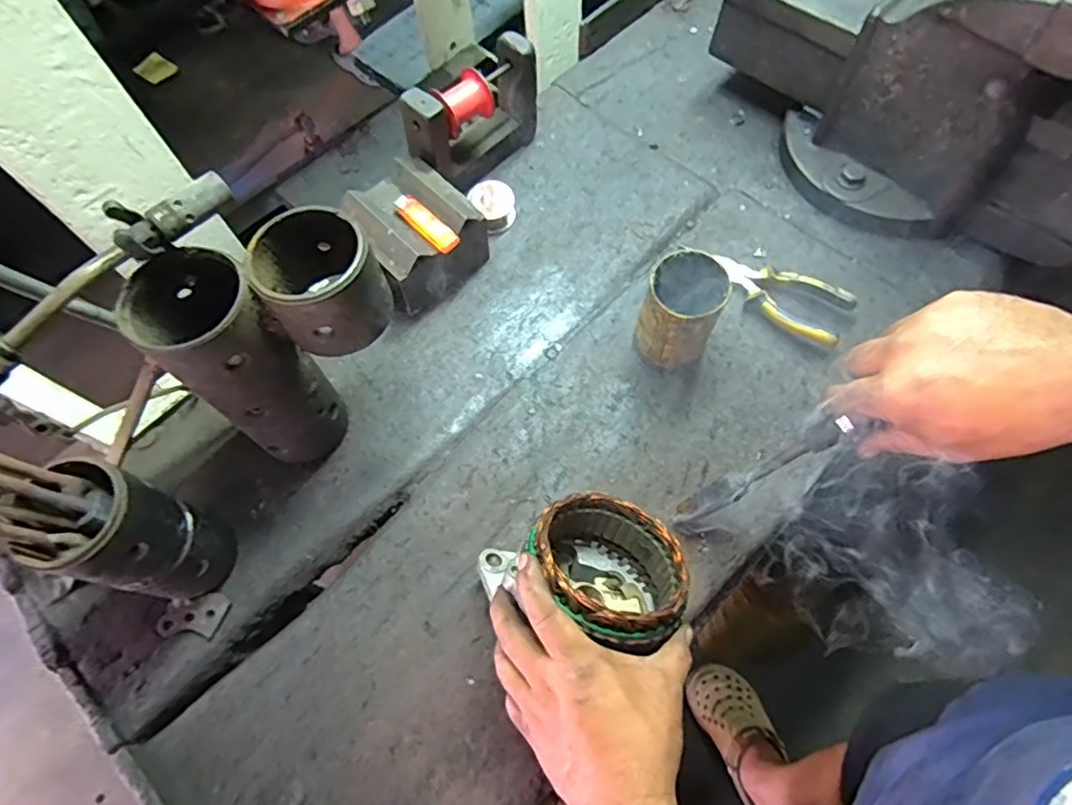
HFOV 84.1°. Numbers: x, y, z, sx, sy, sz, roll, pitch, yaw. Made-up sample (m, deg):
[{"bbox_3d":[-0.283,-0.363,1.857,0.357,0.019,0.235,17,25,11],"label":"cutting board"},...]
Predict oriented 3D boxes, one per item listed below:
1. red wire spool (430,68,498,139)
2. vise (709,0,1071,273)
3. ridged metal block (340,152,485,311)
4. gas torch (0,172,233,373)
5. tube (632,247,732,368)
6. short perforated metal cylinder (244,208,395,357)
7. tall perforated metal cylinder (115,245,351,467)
[{"bbox_3d":[-0.081,-0.328,0.650,0.064,0.044,0.048,-41,70,-15],"label":"red wire spool"},{"bbox_3d":[0.439,-0.331,0.598,0.545,0.277,0.208,37,72,18],"label":"vise"},{"bbox_3d":[-0.130,-0.185,0.658,0.123,0.096,0.119,-36,69,-13],"label":"ridged metal block"},{"bbox_3d":[-0.300,-0.090,0.408,0.206,0.046,0.033,-42,70,-15],"label":"gas torch"},{"bbox_3d":[0.143,-0.086,0.596,0.071,0.123,0.074,-1,65,2],"label":"tube"},{"bbox_3d":[-0.162,-0.091,0.457,0.088,0.073,0.098,-25,67,-8],"label":"short perforated metal cylinder"},{"bbox_3d":[-0.245,-0.027,0.525,0.092,0.233,0.101,-38,69,-14],"label":"tall perforated metal cylinder"}]

